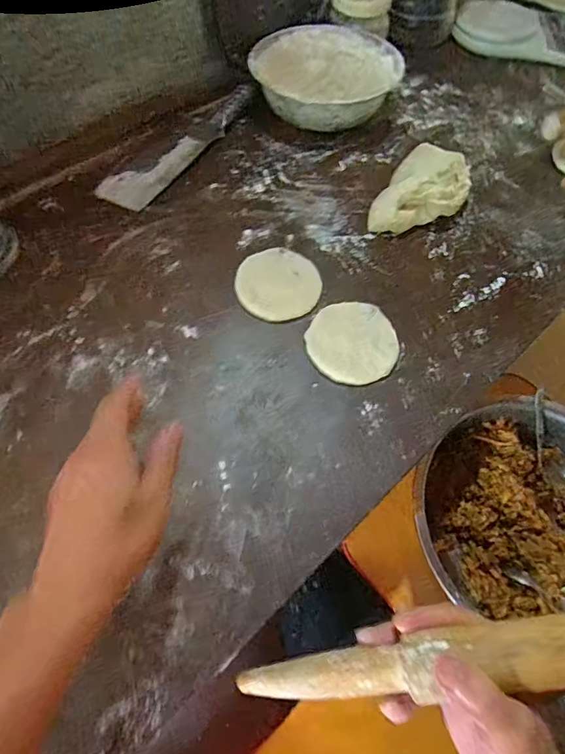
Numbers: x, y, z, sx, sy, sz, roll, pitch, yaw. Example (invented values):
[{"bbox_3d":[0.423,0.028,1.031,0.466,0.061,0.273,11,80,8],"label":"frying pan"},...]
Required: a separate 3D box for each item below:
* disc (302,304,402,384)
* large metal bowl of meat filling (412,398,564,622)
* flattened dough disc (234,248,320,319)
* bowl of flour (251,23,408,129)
[{"bbox_3d":[0.076,-0.038,0.499,0.094,0.014,0.095,2,61,-3],"label":"disc"},{"bbox_3d":[0.301,0.155,0.560,0.242,0.096,0.233,2,61,-3],"label":"large metal bowl of meat filling"},{"bbox_3d":[-0.004,-0.109,0.535,0.096,0.011,0.095,2,61,-3],"label":"flattened dough disc"},{"bbox_3d":[0.064,-0.454,0.697,0.217,0.063,0.227,2,61,-3],"label":"bowl of flour"}]

